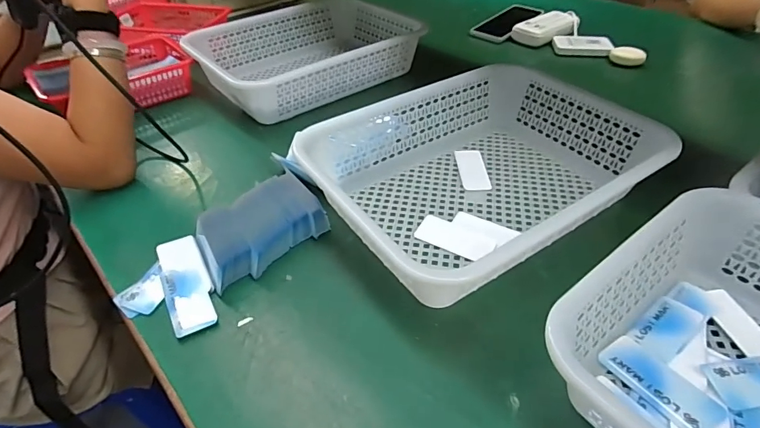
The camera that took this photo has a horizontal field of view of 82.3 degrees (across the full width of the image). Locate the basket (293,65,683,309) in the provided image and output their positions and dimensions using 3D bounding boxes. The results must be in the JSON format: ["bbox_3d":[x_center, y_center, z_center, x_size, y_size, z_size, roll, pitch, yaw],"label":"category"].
[{"bbox_3d":[0.113,-0.049,0.484,0.351,0.084,0.257,-25,47,-25],"label":"basket"}]

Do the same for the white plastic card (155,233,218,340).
[{"bbox_3d":[-0.187,0.064,0.419,0.041,0.010,0.120,-20,47,-22],"label":"white plastic card"}]

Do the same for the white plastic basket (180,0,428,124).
[{"bbox_3d":[-0.127,-0.278,0.755,0.354,0.078,0.255,-29,49,-28],"label":"white plastic basket"}]

